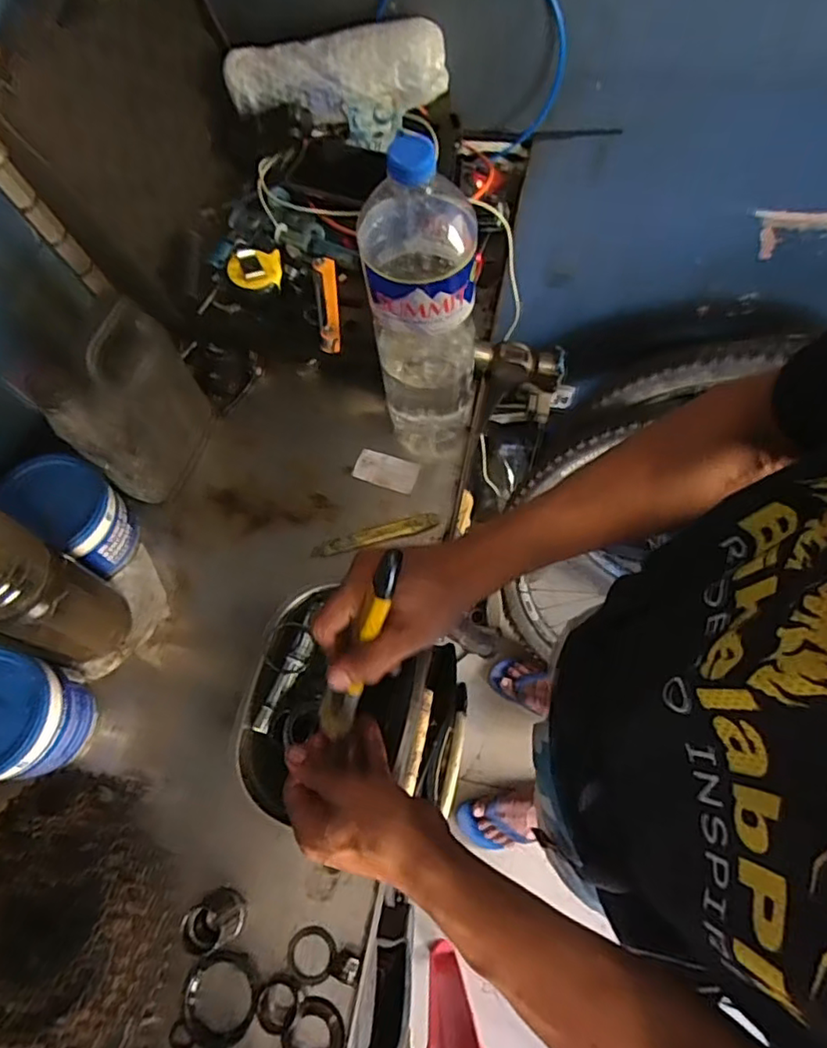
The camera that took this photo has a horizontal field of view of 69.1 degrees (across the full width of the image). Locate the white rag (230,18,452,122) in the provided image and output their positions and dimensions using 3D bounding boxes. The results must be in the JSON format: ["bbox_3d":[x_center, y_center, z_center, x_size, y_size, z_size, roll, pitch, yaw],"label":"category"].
[{"bbox_3d":[-0.087,-0.520,0.696,0.247,0.075,0.058,-4,69,1],"label":"white rag"}]

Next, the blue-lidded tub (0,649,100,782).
[{"bbox_3d":[-0.340,0.168,0.521,0.096,0.113,0.097,-1,69,3],"label":"blue-lidded tub"}]

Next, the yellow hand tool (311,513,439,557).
[{"bbox_3d":[-0.039,0.013,0.618,0.131,0.014,0.018,-13,69,-2],"label":"yellow hand tool"}]

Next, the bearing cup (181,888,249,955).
[{"bbox_3d":[-0.158,0.315,0.476,0.034,0.052,0.038,3,69,4],"label":"bearing cup"}]

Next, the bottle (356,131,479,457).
[{"bbox_3d":[0.011,-0.174,0.523,0.092,0.308,0.094,-2,69,2],"label":"bottle"}]

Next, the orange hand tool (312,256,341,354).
[{"bbox_3d":[-0.090,-0.233,0.629,0.023,0.020,0.105,-7,68,0],"label":"orange hand tool"}]

